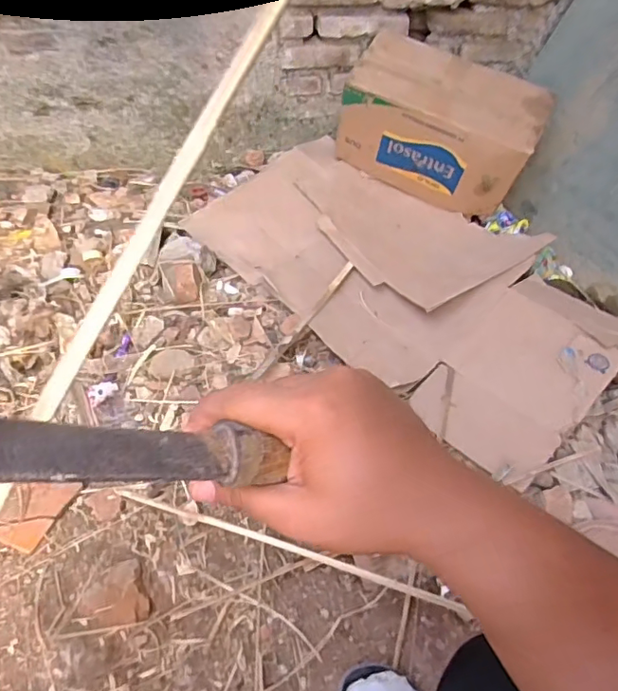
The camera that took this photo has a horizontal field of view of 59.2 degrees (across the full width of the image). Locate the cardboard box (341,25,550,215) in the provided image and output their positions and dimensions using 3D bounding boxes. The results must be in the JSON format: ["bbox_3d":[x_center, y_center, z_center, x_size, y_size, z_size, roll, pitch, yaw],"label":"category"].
[{"bbox_3d":[0.297,-0.498,1.254,0.429,0.251,0.190,22,52,12],"label":"cardboard box"}]

